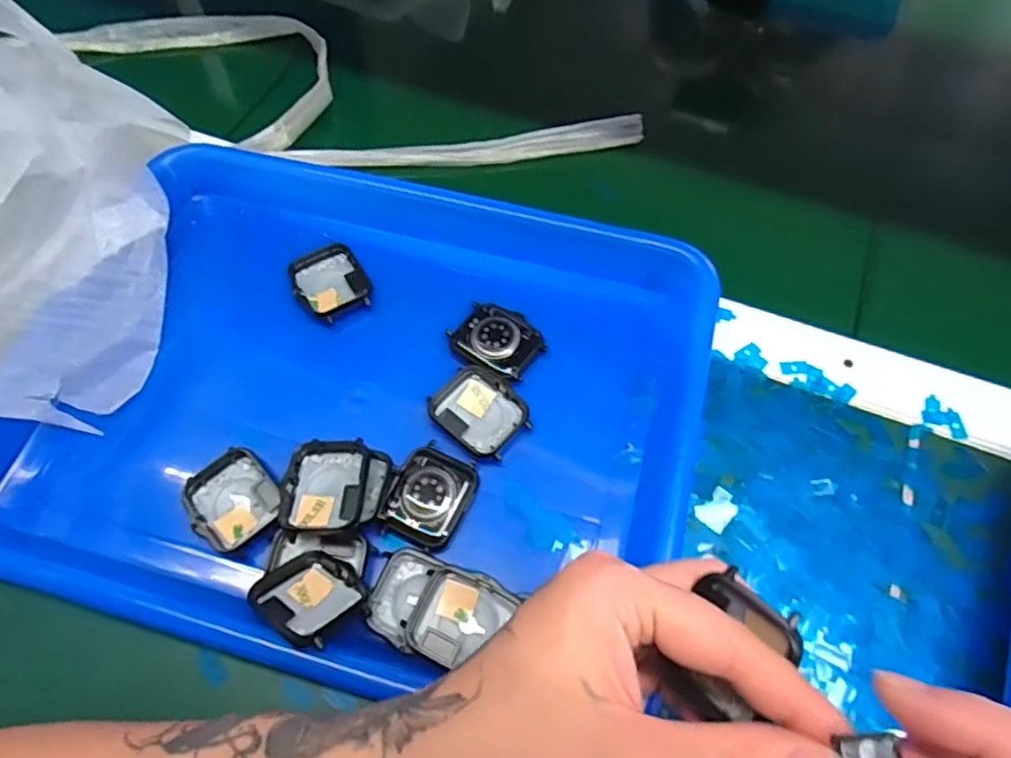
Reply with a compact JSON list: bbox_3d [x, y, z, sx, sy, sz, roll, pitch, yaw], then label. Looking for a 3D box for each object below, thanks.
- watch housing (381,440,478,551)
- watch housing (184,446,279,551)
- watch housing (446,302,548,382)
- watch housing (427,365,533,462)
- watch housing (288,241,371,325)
[{"bbox_3d":[-0.035,0.055,0.293,0.036,0.009,0.045,19,65,11],"label":"watch housing"},{"bbox_3d":[-0.128,0.056,0.294,0.038,0.010,0.039,-39,68,-17],"label":"watch housing"},{"bbox_3d":[-0.005,-0.019,0.331,0.044,0.012,0.036,31,67,16],"label":"watch housing"},{"bbox_3d":[-0.012,0.017,0.314,0.045,0.009,0.037,39,70,20],"label":"watch housing"},{"bbox_3d":[-0.097,-0.053,0.350,0.038,0.011,0.047,-30,65,-13],"label":"watch housing"}]

